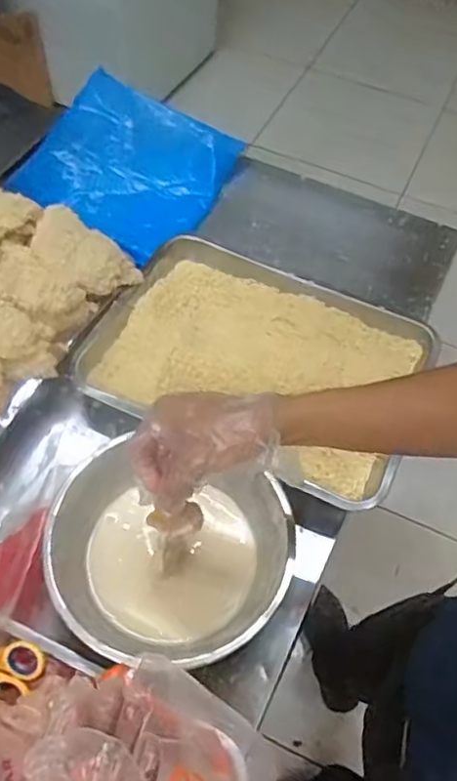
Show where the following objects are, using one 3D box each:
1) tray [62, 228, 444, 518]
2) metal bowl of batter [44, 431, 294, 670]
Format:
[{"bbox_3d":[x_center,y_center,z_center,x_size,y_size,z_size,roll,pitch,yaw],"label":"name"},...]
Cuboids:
[{"bbox_3d":[0.035,-0.038,0.767,0.380,0.044,0.280,23,58,11],"label":"tray"},{"bbox_3d":[-0.062,0.168,0.619,0.219,0.085,0.200,2,57,-2],"label":"metal bowl of batter"}]

